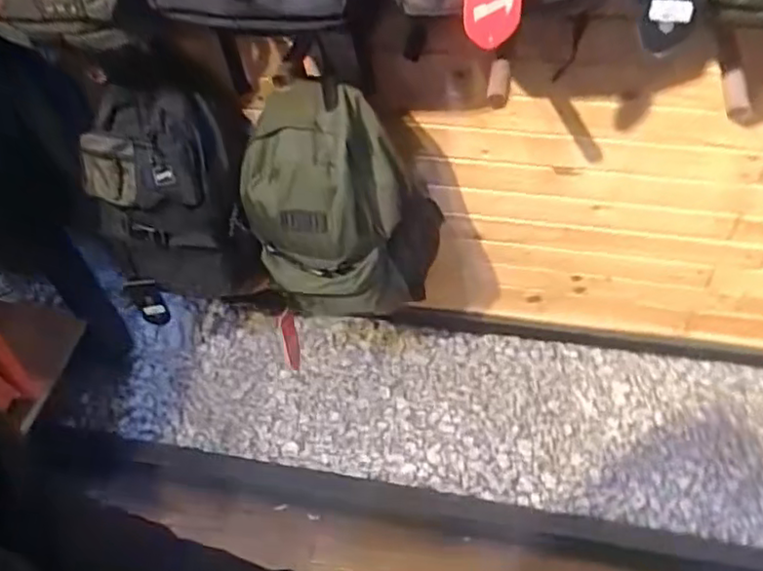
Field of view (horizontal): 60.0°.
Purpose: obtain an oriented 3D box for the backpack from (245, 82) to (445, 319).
[{"bbox_3d":[-0.082,-0.122,1.154,0.298,0.359,0.221,28,59,25],"label":"backpack"}]

